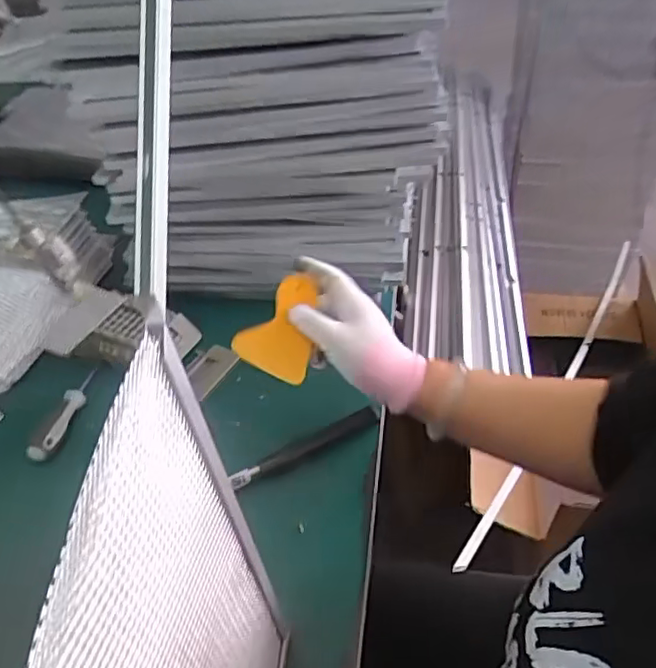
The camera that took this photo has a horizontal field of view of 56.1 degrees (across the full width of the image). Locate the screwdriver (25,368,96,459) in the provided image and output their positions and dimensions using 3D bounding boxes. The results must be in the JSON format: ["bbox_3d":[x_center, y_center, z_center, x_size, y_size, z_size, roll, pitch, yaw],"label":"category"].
[{"bbox_3d":[-0.284,0.084,0.671,0.023,0.024,0.120,7,44,14],"label":"screwdriver"}]

